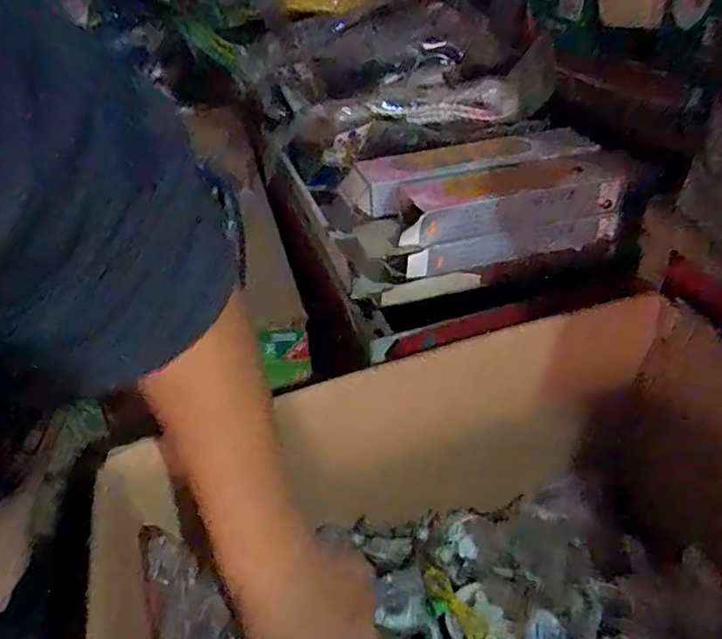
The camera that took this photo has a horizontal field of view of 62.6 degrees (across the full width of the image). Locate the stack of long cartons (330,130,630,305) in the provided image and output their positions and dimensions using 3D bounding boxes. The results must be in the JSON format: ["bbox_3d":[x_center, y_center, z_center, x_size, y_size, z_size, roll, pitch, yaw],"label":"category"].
[{"bbox_3d":[0.108,-0.103,0.546,0.263,0.077,0.127,-11,38,-13],"label":"stack of long cartons"}]

